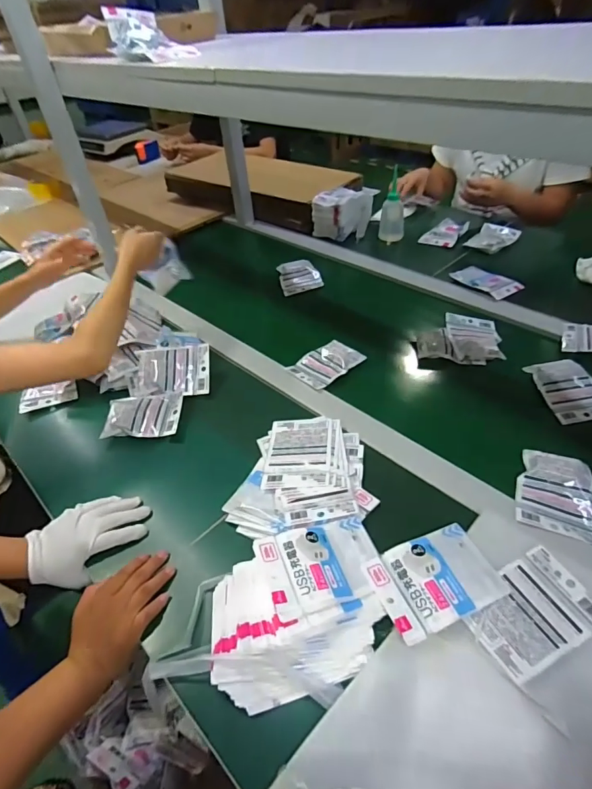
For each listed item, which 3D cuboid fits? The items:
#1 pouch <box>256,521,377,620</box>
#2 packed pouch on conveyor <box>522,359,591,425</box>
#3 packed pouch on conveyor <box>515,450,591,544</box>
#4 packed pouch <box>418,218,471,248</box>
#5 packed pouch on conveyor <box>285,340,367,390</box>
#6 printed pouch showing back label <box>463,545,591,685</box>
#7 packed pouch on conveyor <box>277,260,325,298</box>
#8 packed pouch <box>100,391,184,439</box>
[{"bbox_3d":[0.030,0.202,0.529,0.137,0.008,0.112,-2,39,-15],"label":"pouch"},{"bbox_3d":[0.461,-0.014,0.745,0.098,0.032,0.127,-9,42,-2],"label":"packed pouch on conveyor"},{"bbox_3d":[0.352,0.132,0.598,0.097,0.026,0.118,16,47,24],"label":"packed pouch on conveyor"},{"bbox_3d":[0.405,-0.445,1.206,0.091,0.038,0.126,22,50,29],"label":"packed pouch"},{"bbox_3d":[0.051,-0.061,0.842,0.104,0.024,0.115,29,53,33],"label":"packed pouch on conveyor"},{"bbox_3d":[0.256,0.236,0.488,0.136,0.010,0.092,-23,44,-16],"label":"printed pouch showing back label"},{"bbox_3d":[0.010,-0.294,1.108,0.099,0.035,0.104,-12,42,-4],"label":"packed pouch on conveyor"},{"bbox_3d":[-0.261,0.033,0.769,0.126,0.022,0.099,-3,42,5],"label":"packed pouch"}]

